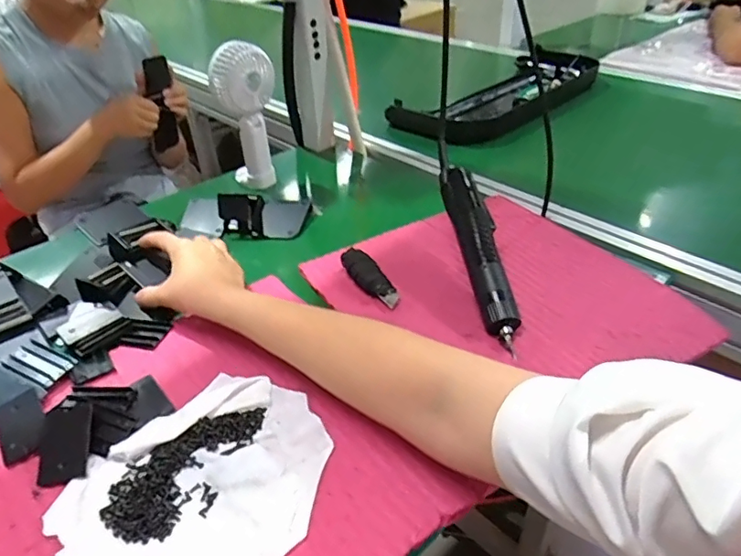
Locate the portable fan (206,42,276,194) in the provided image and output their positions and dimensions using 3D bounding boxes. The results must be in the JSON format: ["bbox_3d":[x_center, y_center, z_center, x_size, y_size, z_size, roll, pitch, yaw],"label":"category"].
[{"bbox_3d":[-0.167,-0.216,0.730,0.077,0.192,0.044,-3,36,0],"label":"portable fan"}]

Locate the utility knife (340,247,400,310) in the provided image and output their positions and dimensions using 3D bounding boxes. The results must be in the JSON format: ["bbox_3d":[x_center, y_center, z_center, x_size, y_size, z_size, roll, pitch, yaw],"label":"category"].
[{"bbox_3d":[-0.001,-0.003,0.563,0.028,0.017,0.096,-21,40,-23],"label":"utility knife"}]

